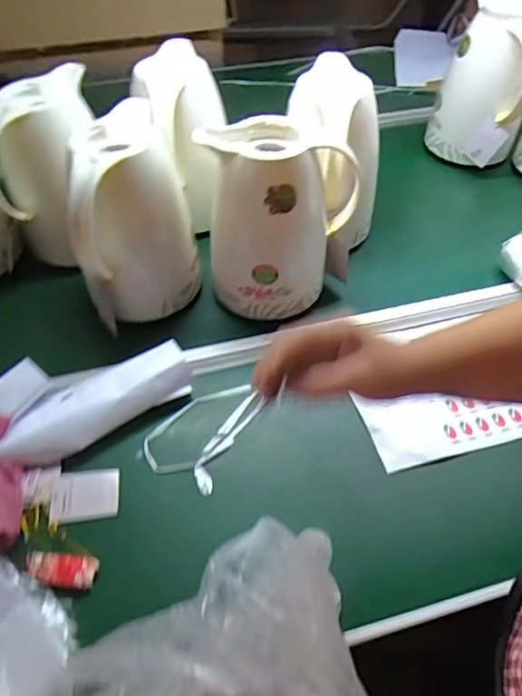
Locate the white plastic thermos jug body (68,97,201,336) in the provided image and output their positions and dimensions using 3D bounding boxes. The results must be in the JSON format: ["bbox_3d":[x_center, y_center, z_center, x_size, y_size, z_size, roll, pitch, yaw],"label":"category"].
[{"bbox_3d":[-0.169,-0.160,0.657,0.147,0.231,0.131,-21,52,-17],"label":"white plastic thermos jug body"}]

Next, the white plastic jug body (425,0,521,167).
[{"bbox_3d":[0.403,-0.469,0.921,0.158,0.241,0.149,17,51,15],"label":"white plastic jug body"}]

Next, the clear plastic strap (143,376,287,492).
[{"bbox_3d":[-0.059,0.090,0.603,0.099,0.025,0.157,29,55,23],"label":"clear plastic strap"}]

